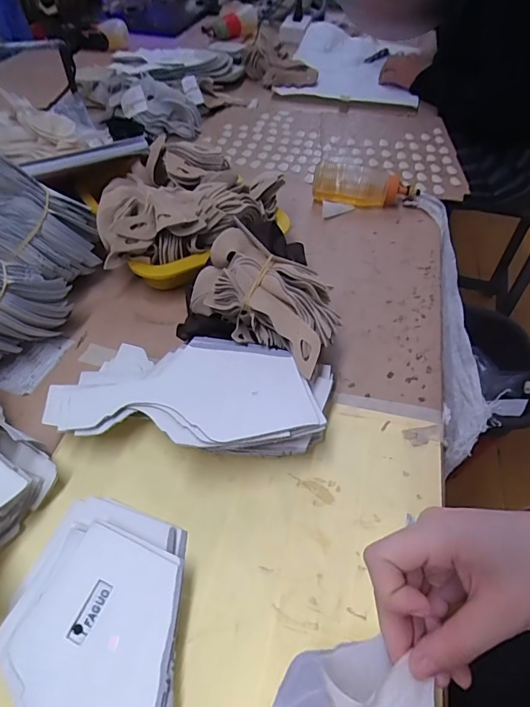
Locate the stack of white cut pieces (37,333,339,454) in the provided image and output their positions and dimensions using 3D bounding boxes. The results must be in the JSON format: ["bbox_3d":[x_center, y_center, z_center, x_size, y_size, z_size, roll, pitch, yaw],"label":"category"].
[{"bbox_3d":[-0.059,0.040,0.381,0.217,0.049,0.106,9,50,7],"label":"stack of white cut pieces"}]

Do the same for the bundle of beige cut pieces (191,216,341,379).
[{"bbox_3d":[0.004,-0.055,0.417,0.152,0.058,0.090,32,56,24],"label":"bundle of beige cut pieces"}]

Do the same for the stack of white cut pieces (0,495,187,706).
[{"bbox_3d":[-0.105,0.194,0.263,0.101,0.029,0.218,-2,49,-2],"label":"stack of white cut pieces"}]

